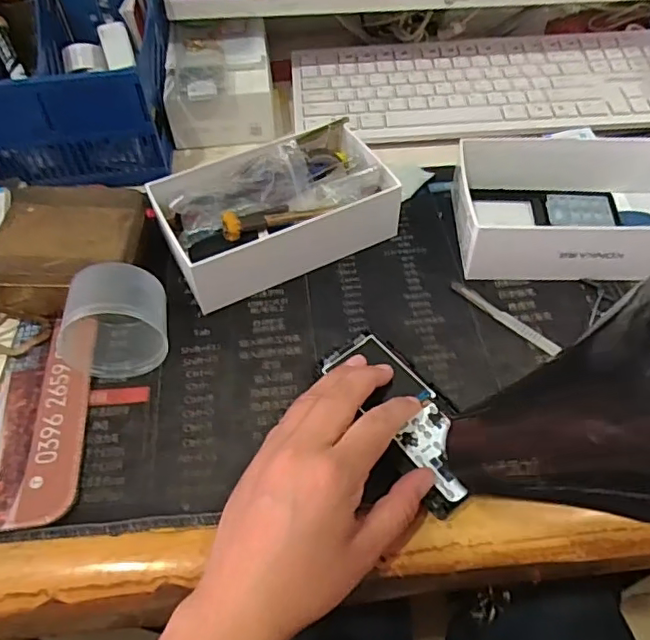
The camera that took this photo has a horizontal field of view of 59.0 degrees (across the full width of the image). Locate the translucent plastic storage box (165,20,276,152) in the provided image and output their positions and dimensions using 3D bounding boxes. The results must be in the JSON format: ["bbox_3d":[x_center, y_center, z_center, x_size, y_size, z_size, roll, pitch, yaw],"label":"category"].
[{"bbox_3d":[-0.099,-0.228,0.547,0.100,0.060,0.111,-7,54,-4],"label":"translucent plastic storage box"}]

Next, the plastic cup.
[{"bbox_3d":[-0.139,-0.003,0.378,0.066,0.056,0.061,-11,54,-7],"label":"plastic cup"}]

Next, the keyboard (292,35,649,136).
[{"bbox_3d":[0.184,-0.232,0.550,0.422,0.015,0.122,-3,54,0],"label":"keyboard"}]

